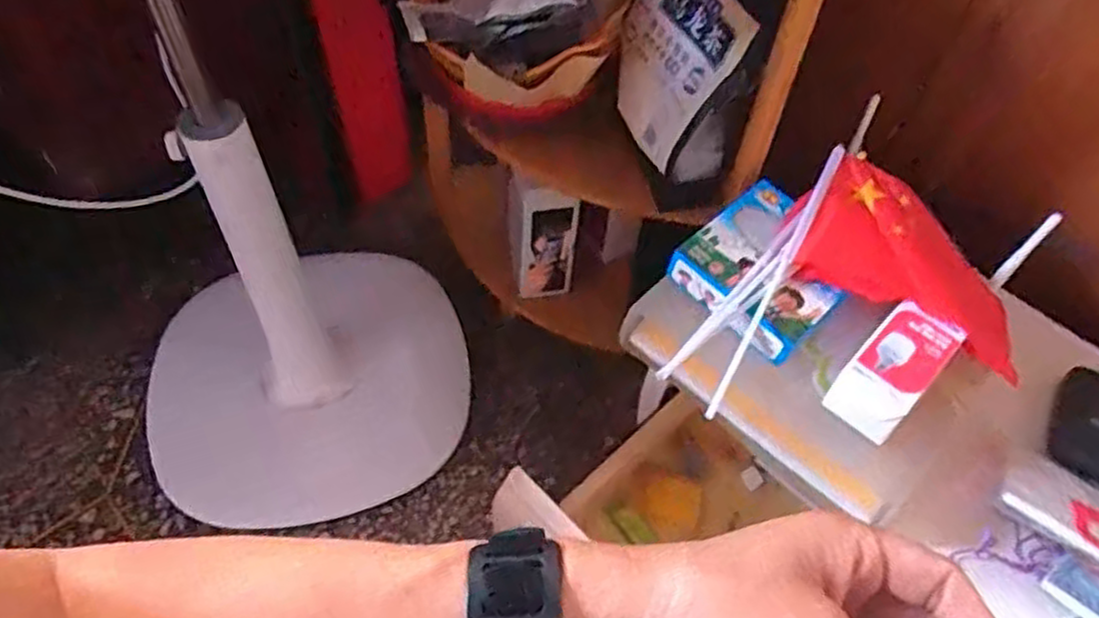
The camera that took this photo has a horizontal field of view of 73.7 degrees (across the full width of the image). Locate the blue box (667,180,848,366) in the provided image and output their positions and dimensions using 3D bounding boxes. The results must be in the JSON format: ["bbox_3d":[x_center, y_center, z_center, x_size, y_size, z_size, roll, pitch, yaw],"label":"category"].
[{"bbox_3d":[0.183,-0.032,0.617,0.138,0.036,0.121,-36,65,-25],"label":"blue box"}]

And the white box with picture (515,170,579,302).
[{"bbox_3d":[-0.004,-0.083,0.910,0.076,0.201,0.028,1,53,-3],"label":"white box with picture"}]

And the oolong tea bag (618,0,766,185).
[{"bbox_3d":[0.124,-0.232,0.692,0.066,0.161,0.151,-10,54,-10],"label":"oolong tea bag"}]

